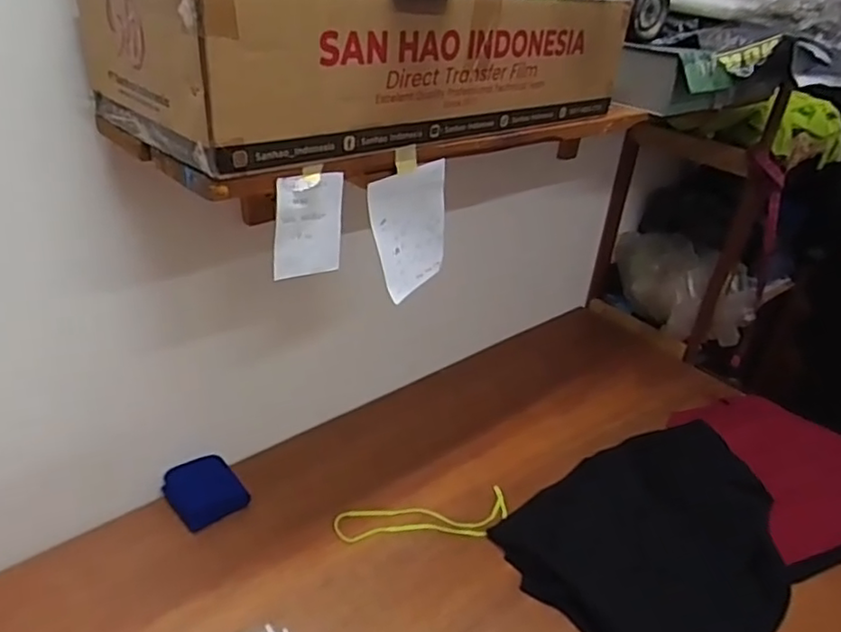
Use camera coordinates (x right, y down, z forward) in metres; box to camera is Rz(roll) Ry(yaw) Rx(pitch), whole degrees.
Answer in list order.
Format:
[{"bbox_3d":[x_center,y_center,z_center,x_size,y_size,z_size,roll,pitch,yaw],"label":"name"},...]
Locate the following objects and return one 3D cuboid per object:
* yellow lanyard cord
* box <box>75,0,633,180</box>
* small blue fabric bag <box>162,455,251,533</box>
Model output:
[{"bbox_3d":[0.010,0.354,1.086,0.305,0.012,0.090,-5,32,-16],"label":"yellow lanyard cord"},{"bbox_3d":[-0.043,-0.328,0.779,0.613,0.148,0.291,-23,43,-38],"label":"box"},{"bbox_3d":[-0.370,0.297,1.076,0.112,0.026,0.119,-28,69,-30],"label":"small blue fabric bag"}]

